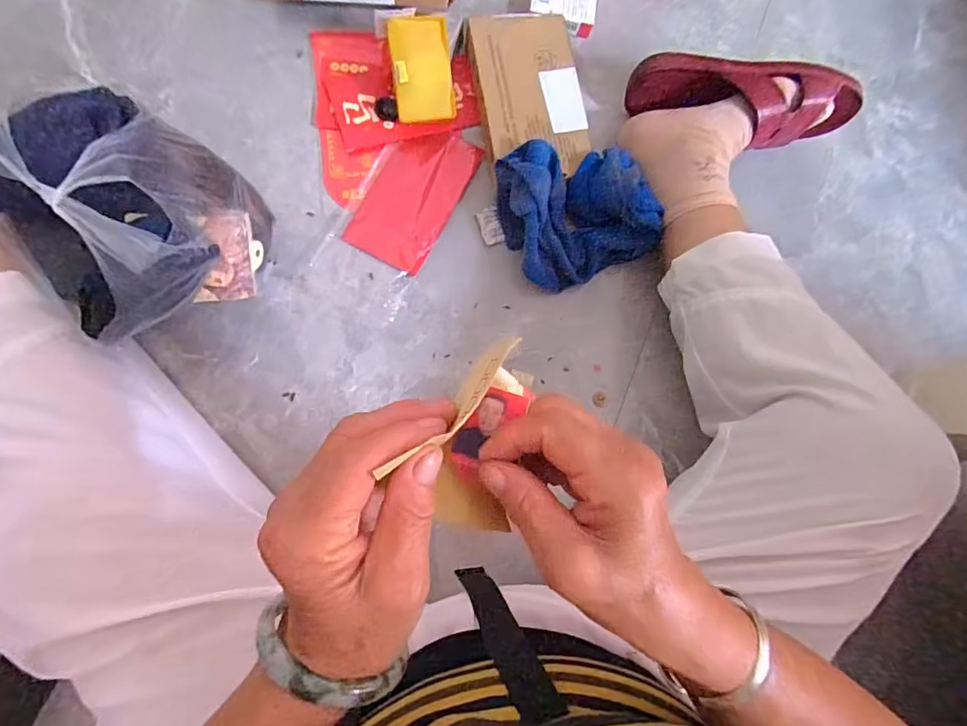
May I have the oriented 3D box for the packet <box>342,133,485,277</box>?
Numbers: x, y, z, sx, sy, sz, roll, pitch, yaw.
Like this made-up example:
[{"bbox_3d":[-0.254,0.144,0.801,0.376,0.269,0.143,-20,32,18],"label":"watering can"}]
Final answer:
[{"bbox_3d":[-0.075,-0.183,0.539,0.089,0.011,0.162,29,84,-4],"label":"packet"}]

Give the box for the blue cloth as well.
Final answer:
[{"bbox_3d":[0.098,-0.165,0.526,0.145,0.065,0.145,-23,85,-10],"label":"blue cloth"}]

